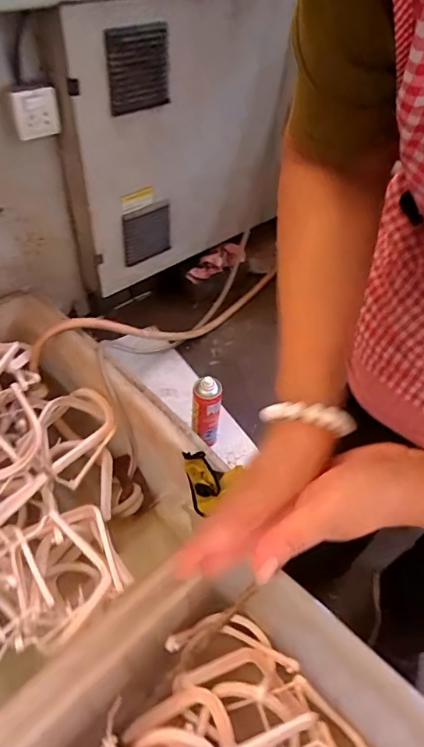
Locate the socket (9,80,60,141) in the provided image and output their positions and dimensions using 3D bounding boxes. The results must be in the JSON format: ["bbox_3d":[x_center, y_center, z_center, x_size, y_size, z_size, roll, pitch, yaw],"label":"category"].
[{"bbox_3d":[-0.369,-0.548,0.952,0.035,0.098,0.114,29,48,27],"label":"socket"}]

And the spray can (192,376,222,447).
[{"bbox_3d":[-0.014,0.091,1.045,0.062,0.192,0.056,6,48,1],"label":"spray can"}]

